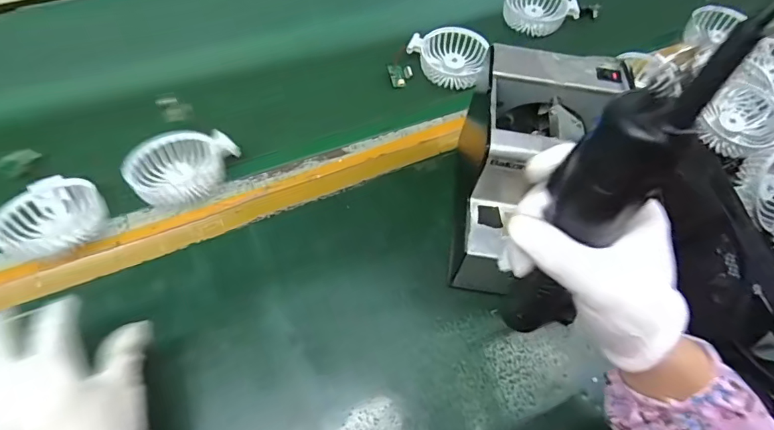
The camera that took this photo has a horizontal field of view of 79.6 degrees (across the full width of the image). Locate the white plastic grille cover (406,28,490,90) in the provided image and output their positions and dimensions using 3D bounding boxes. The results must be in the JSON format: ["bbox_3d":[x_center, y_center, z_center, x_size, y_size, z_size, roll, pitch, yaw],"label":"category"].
[{"bbox_3d":[0.077,-0.206,0.597,0.095,0.025,0.076,22,60,9],"label":"white plastic grille cover"}]

